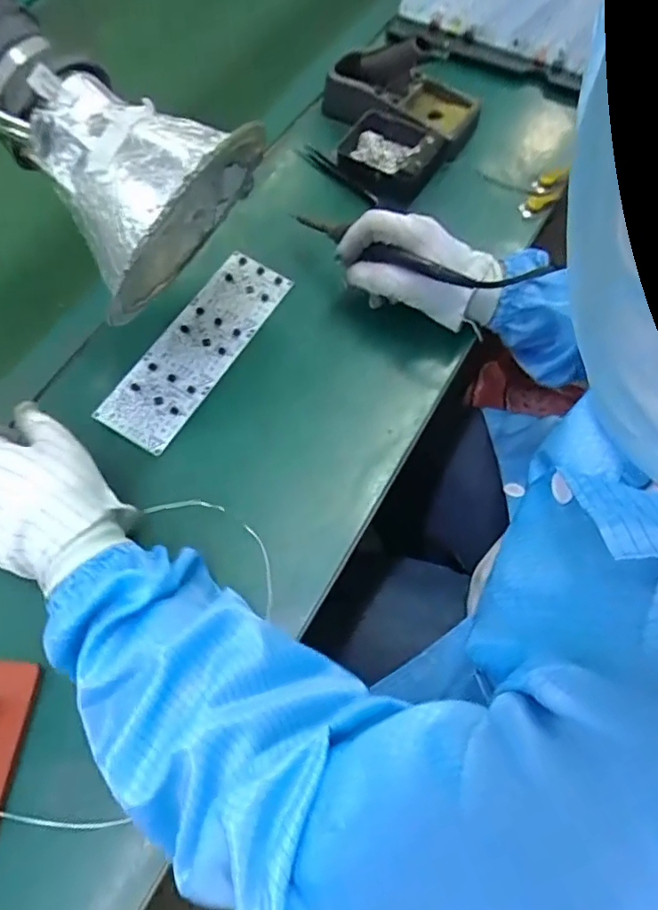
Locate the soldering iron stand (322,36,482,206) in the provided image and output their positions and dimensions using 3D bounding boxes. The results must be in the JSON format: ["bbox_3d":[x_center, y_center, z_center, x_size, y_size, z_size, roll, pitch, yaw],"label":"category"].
[{"bbox_3d":[0.061,-0.372,0.569,0.158,0.083,0.175,30,69,15],"label":"soldering iron stand"}]

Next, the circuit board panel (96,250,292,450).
[{"bbox_3d":[-0.115,-0.099,0.484,0.066,0.006,0.209,31,69,5],"label":"circuit board panel"}]

